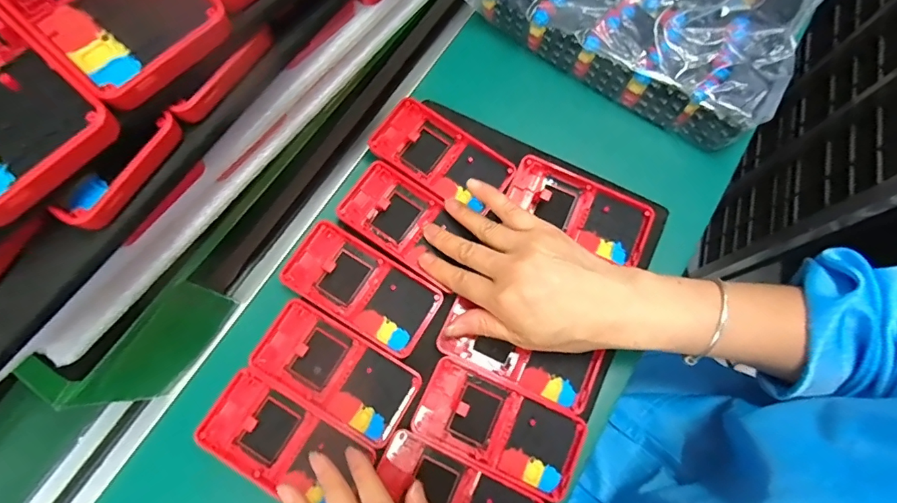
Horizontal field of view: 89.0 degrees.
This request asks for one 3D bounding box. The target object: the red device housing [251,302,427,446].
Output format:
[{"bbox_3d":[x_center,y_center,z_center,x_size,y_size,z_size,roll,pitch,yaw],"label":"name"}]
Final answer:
[{"bbox_3d":[-0.087,0.091,0.350,0.122,0.021,0.061,29,69,11],"label":"red device housing"}]

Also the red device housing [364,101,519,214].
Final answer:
[{"bbox_3d":[-0.007,-0.083,0.402,0.120,0.021,0.062,31,69,12],"label":"red device housing"}]

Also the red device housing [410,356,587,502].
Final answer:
[{"bbox_3d":[0.037,0.131,0.342,0.121,0.022,0.062,23,68,9],"label":"red device housing"}]

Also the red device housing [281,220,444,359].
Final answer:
[{"bbox_3d":[-0.071,0.029,0.372,0.123,0.026,0.061,30,69,12],"label":"red device housing"}]

